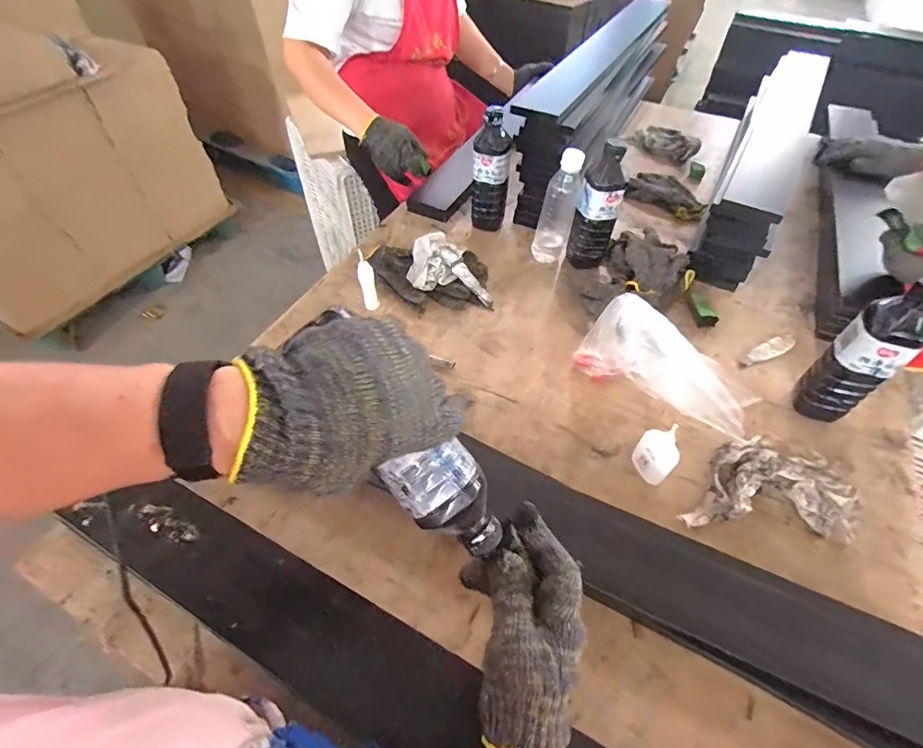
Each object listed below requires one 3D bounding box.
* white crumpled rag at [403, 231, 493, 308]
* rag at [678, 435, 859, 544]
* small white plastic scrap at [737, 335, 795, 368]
[{"bbox_3d":[-0.014,-0.183,0.752,0.151,0.047,0.119,10,53,7],"label":"white crumpled rag"},{"bbox_3d":[0.352,0.125,0.500,0.190,0.070,0.104,8,53,5],"label":"rag"},{"bbox_3d":[0.461,-0.035,0.665,0.104,0.013,0.028,-26,57,-20],"label":"small white plastic scrap"}]

